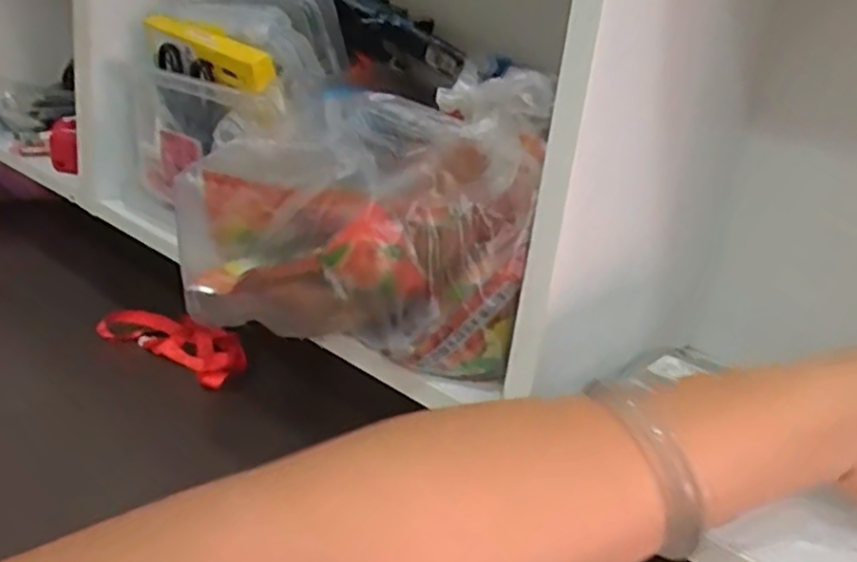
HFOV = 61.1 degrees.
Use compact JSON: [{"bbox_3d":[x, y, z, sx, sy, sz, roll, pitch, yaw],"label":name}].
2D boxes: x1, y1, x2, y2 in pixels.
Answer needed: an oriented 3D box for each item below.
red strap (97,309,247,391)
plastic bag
[{"bbox_3d":[-0.237,0.056,0.700,0.155,0.031,0.072,20,27,26],"label":"red strap"},{"bbox_3d":[-0.047,-0.040,0.423,0.222,0.151,0.093,13,24,11],"label":"plastic bag"}]

